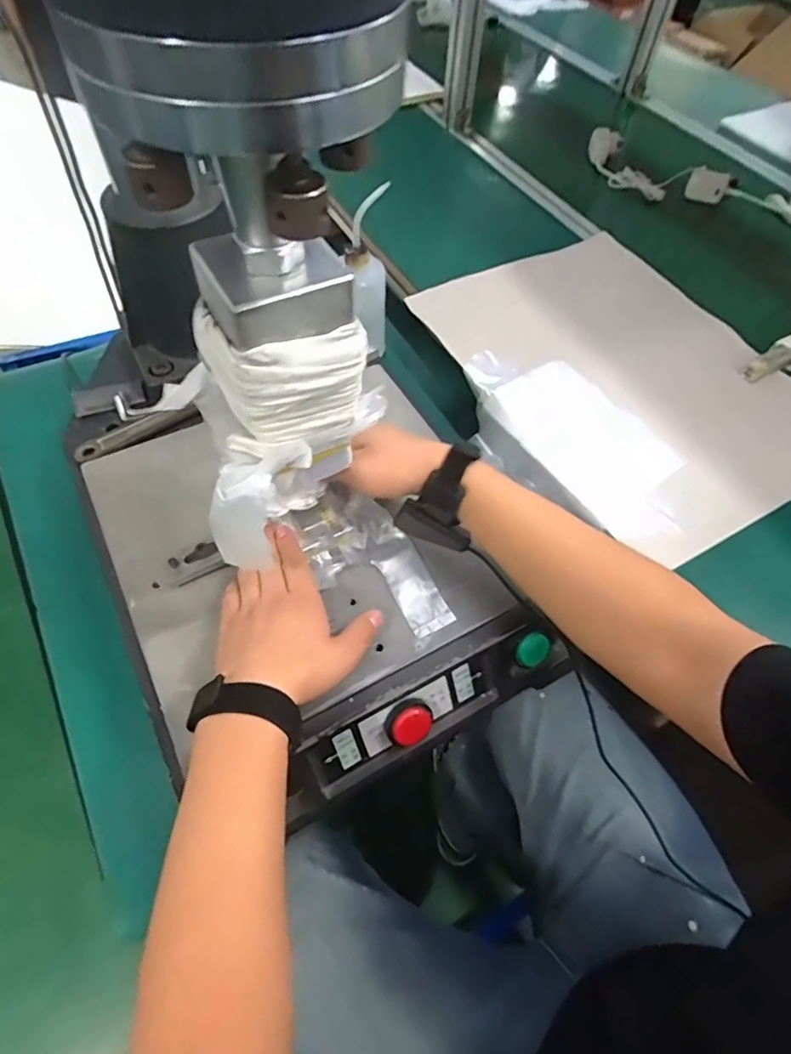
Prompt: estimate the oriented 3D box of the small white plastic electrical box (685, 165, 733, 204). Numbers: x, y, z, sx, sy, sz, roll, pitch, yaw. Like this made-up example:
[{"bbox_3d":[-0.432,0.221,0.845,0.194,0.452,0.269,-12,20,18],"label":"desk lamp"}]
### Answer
[{"bbox_3d":[0.544,-0.595,0.970,0.019,0.055,0.065,-36,66,-24],"label":"small white plastic electrical box"}]

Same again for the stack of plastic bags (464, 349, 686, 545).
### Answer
[{"bbox_3d":[0.204,-0.115,0.637,0.119,0.032,0.304,-28,63,-20],"label":"stack of plastic bags"}]

